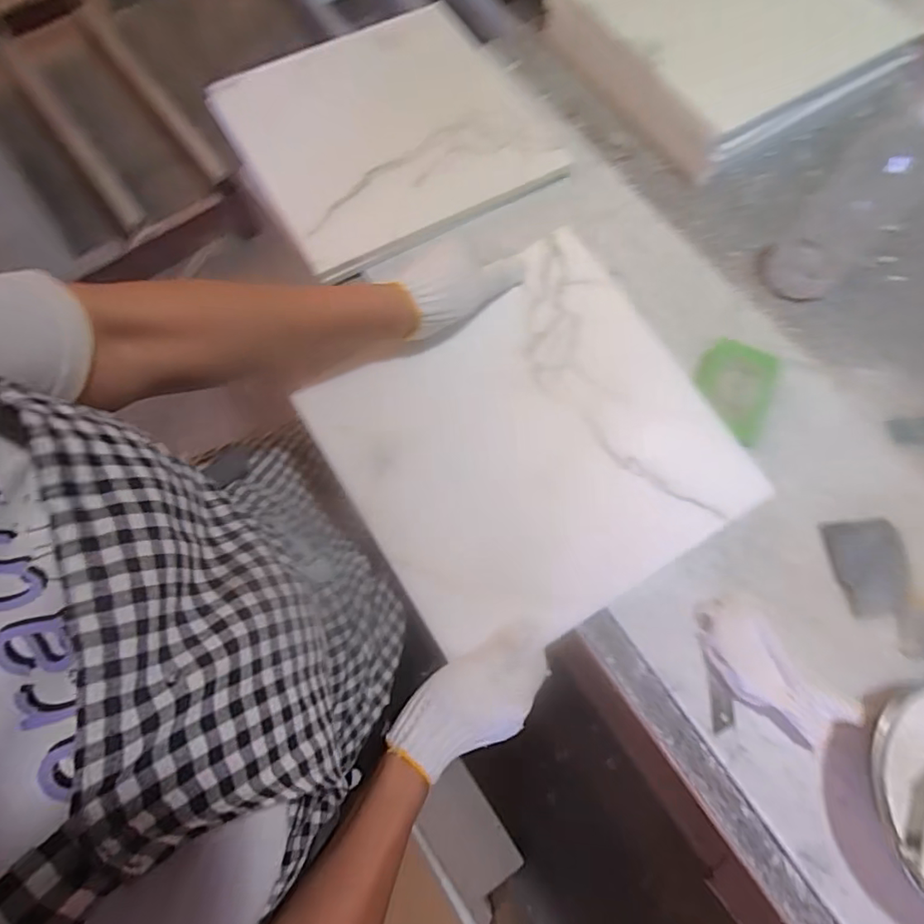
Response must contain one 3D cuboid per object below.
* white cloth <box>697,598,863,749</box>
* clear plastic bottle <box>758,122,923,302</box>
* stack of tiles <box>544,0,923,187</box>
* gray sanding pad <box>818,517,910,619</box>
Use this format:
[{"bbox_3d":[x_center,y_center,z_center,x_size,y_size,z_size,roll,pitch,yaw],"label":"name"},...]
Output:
[{"bbox_3d":[0.233,0.162,0.420,0.049,0.027,0.118,-42,76,-12],"label":"white cloth"},{"bbox_3d":[0.420,-0.278,0.576,0.267,0.058,0.082,-42,76,-12],"label":"clear plastic bottle"},{"bbox_3d":[0.301,-0.510,0.646,0.286,0.069,0.313,-33,74,-10],"label":"stack of tiles"},{"bbox_3d":[0.346,0.088,0.461,0.062,0.004,0.078,-8,71,-2],"label":"gray sanding pad"}]

